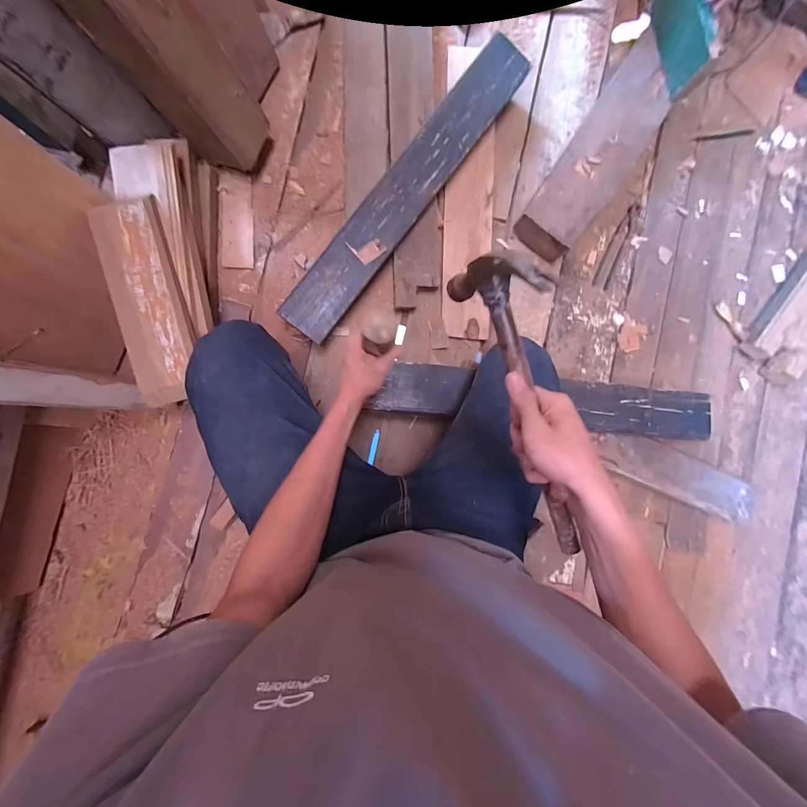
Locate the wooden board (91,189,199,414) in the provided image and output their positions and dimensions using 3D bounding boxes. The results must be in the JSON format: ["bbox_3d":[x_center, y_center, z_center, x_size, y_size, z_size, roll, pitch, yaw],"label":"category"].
[{"bbox_3d":[-0.427,-0.168,0.589,0.104,0.032,0.332,-13,90,-5],"label":"wooden board"}]

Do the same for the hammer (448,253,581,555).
[{"bbox_3d":[0.124,0.007,0.338,0.044,0.106,0.300,-18,95,-7],"label":"hammer"}]

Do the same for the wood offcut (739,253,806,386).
[{"bbox_3d":[0.993,-0.230,0.868,0.161,0.061,0.365,38,85,-5],"label":"wood offcut"}]

